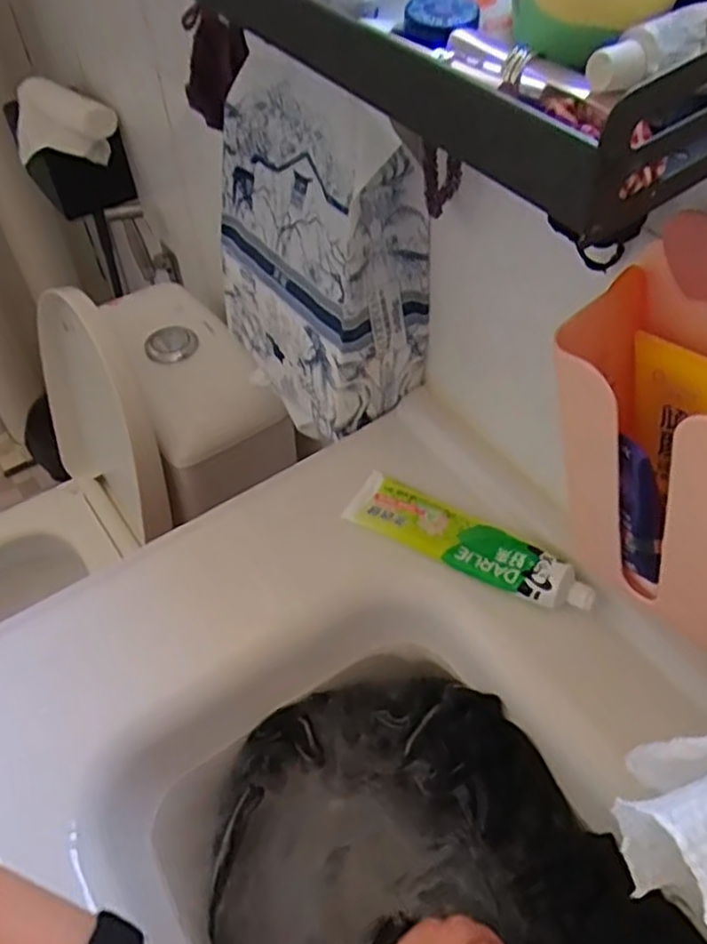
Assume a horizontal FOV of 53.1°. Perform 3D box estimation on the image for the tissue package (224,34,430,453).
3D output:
[{"bbox_3d":[-0.036,-0.192,0.628,0.103,0.254,0.205,-30,55,-21],"label":"tissue package"}]

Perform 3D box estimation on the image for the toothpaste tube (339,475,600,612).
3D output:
[{"bbox_3d":[0.089,0.055,0.565,0.202,0.035,0.048,26,56,21],"label":"toothpaste tube"}]

